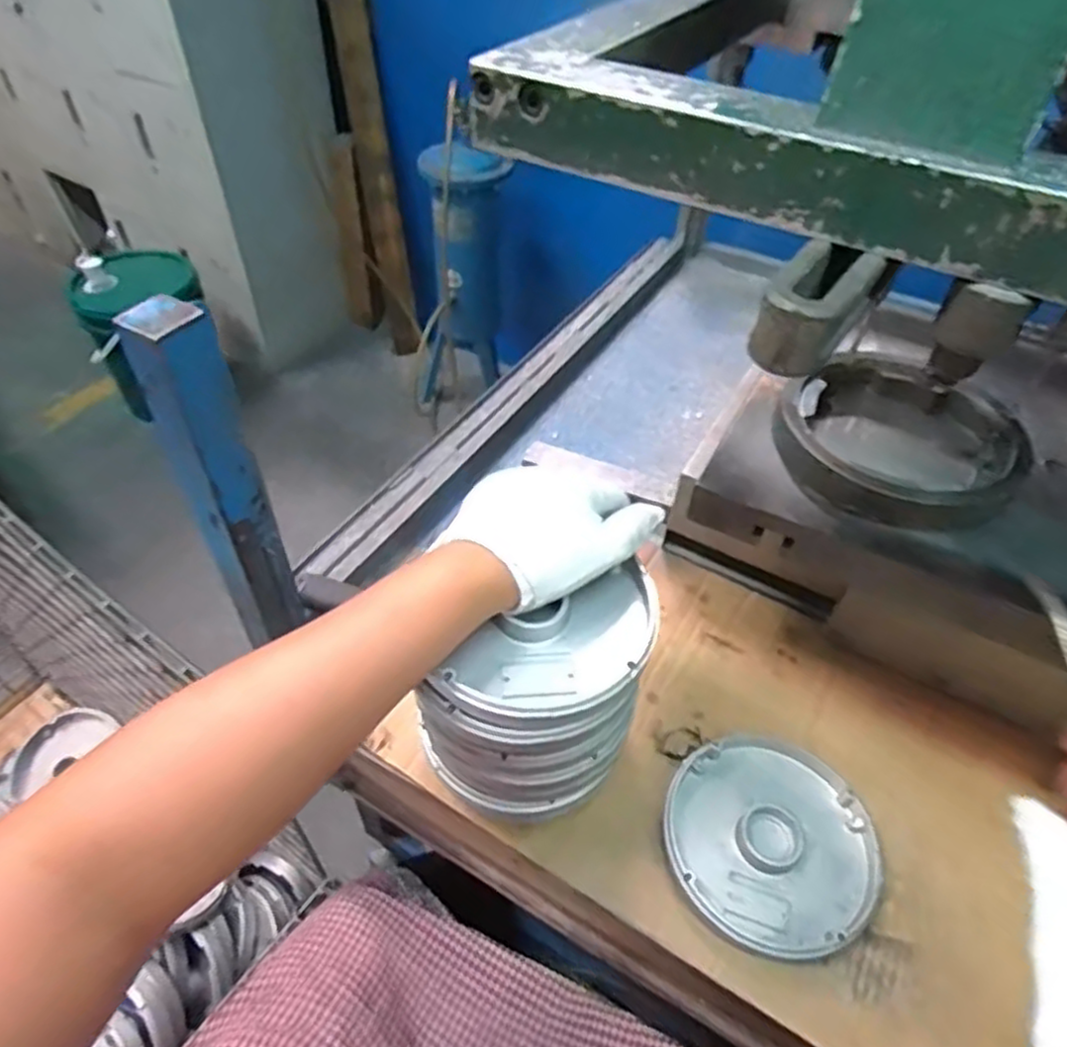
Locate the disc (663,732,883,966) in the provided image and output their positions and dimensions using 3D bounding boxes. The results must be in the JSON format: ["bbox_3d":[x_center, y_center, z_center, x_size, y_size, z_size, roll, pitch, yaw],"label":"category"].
[{"bbox_3d":[0.159,0.209,0.483,0.135,0.011,0.137,1,47,-2],"label":"disc"}]

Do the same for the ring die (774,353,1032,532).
[{"bbox_3d":[0.263,-0.062,0.510,0.171,0.023,0.154,-35,58,-29],"label":"ring die"}]

